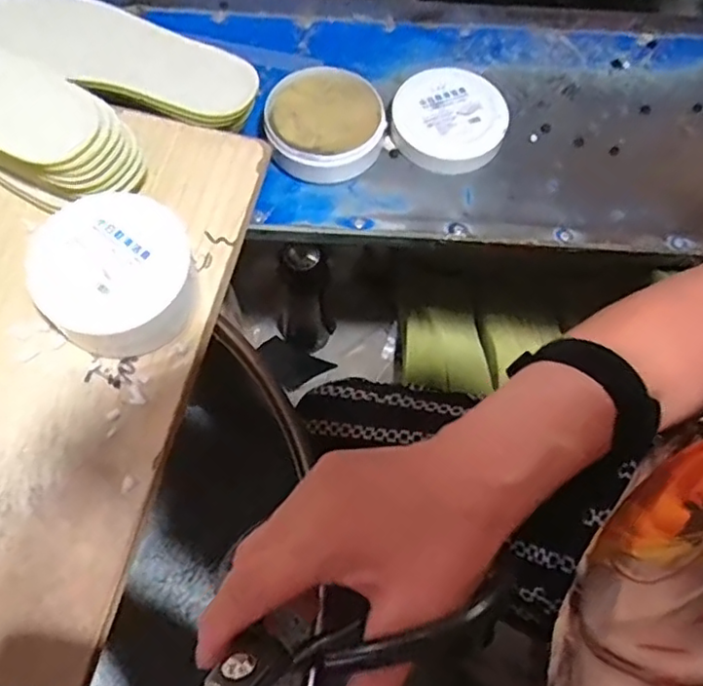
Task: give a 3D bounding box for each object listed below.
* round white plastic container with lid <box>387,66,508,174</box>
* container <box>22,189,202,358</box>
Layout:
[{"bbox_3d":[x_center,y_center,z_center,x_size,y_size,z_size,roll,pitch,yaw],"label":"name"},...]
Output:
[{"bbox_3d":[0.088,-0.203,0.571,0.100,0.026,0.098,0,67,-1],"label":"round white plastic container with lid"},{"bbox_3d":[-0.158,-0.045,0.429,0.097,0.052,0.100,0,67,-1],"label":"container"}]

